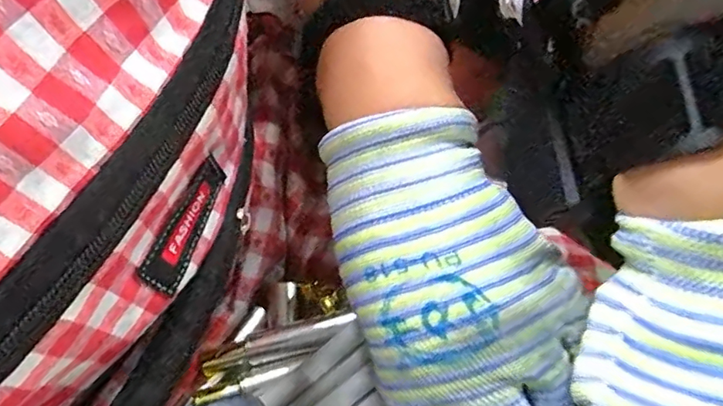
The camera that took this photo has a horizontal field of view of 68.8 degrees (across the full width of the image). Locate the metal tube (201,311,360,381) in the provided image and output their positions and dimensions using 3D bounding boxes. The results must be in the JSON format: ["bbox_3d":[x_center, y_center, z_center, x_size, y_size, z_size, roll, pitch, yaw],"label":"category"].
[{"bbox_3d":[-0.039,0.064,0.241,0.067,0.007,0.011,-17,59,-9],"label":"metal tube"}]

